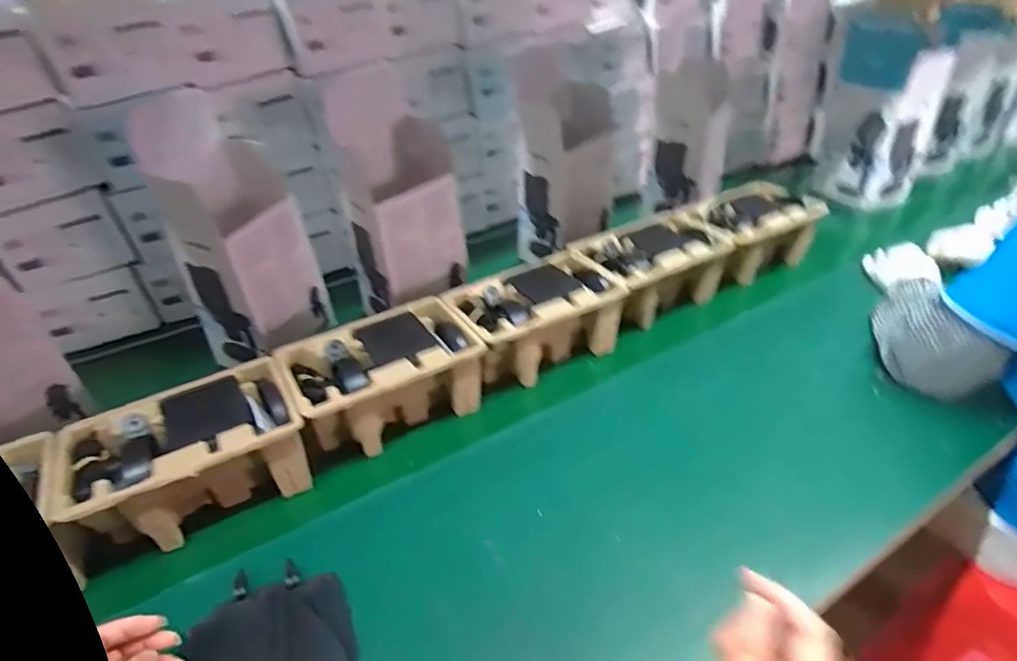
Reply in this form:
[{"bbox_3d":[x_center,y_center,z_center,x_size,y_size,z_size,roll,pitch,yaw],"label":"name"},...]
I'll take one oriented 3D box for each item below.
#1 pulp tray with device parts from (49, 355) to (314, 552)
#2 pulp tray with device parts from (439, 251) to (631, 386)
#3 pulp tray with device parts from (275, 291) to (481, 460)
[{"bbox_3d":[-0.348,0.141,0.621,0.219,0.104,0.151,-20,37,-24],"label":"pulp tray with device parts"},{"bbox_3d":[0.037,-0.009,0.796,0.223,0.114,0.148,-22,38,-26],"label":"pulp tray with device parts"},{"bbox_3d":[-0.158,0.065,0.707,0.221,0.107,0.148,-21,37,-25],"label":"pulp tray with device parts"}]

